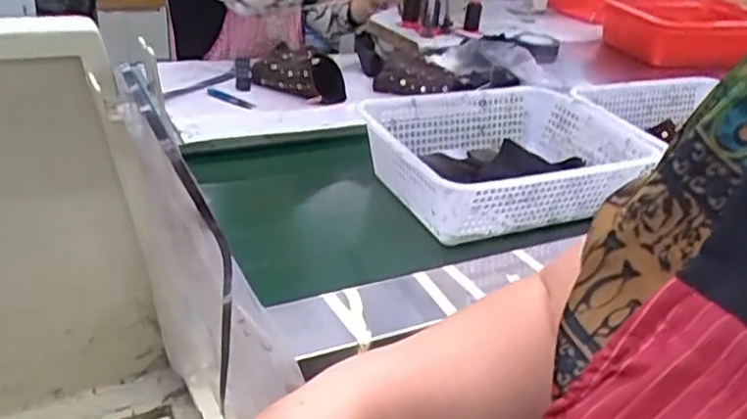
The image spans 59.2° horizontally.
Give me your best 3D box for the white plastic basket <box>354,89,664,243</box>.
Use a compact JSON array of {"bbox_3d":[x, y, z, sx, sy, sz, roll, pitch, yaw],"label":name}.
[{"bbox_3d":[0.211,-0.088,1.052,0.403,0.112,0.315,-8,33,-24],"label":"white plastic basket"}]

